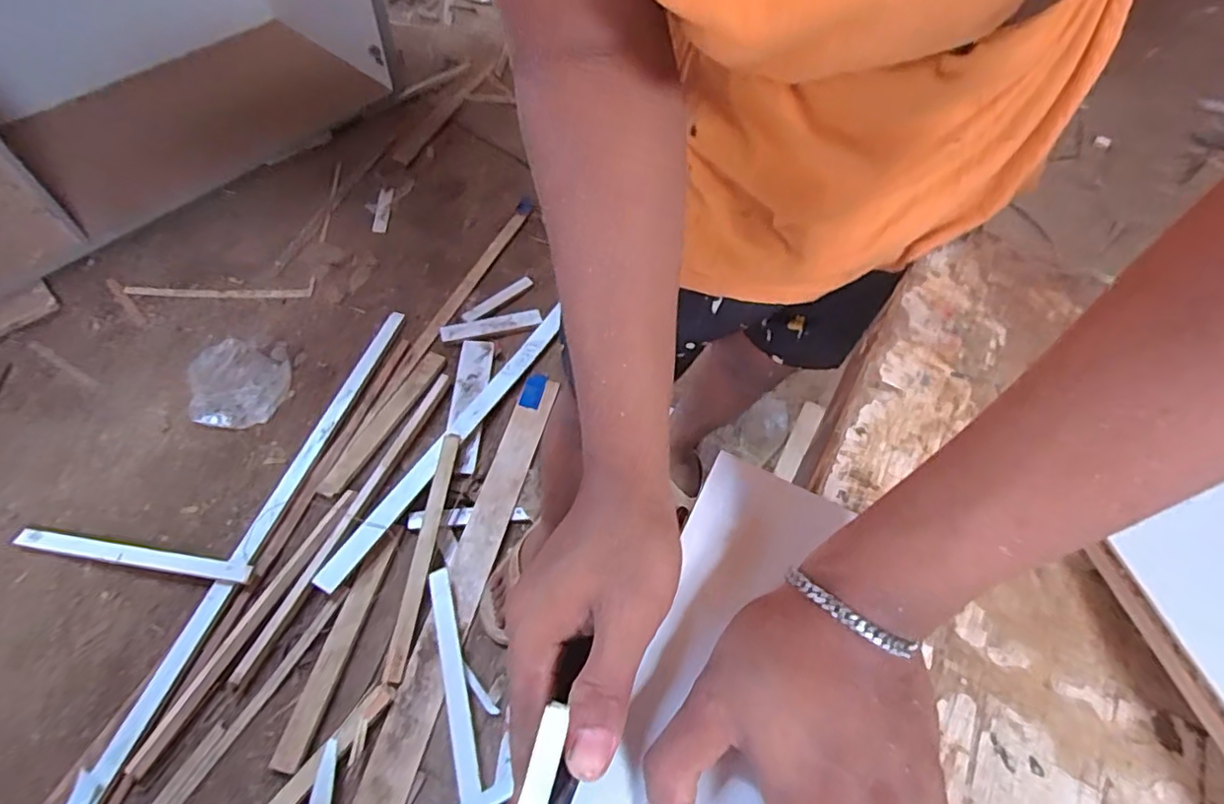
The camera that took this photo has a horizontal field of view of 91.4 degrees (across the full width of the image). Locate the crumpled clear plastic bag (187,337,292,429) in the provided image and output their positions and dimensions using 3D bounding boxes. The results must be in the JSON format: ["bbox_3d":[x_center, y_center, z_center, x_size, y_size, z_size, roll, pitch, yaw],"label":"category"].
[{"bbox_3d":[-0.777,-0.051,1.247,0.180,0.026,0.229,-11,58,-12],"label":"crumpled clear plastic bag"}]

